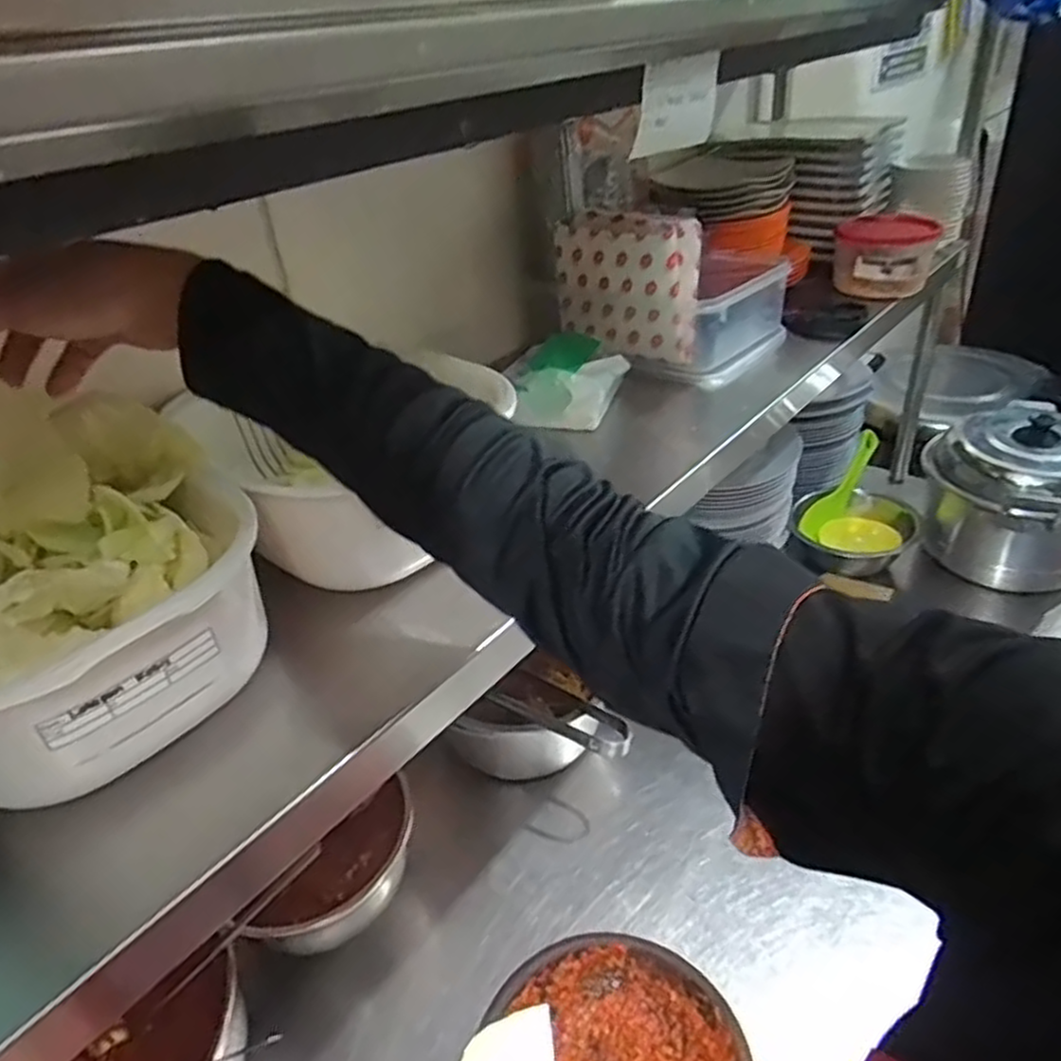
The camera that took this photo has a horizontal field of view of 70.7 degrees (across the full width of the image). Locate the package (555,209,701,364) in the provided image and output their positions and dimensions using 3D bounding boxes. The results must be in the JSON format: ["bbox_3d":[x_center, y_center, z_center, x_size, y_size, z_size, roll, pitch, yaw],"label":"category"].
[{"bbox_3d":[0.091,-0.235,0.705,0.147,0.124,0.045,26,45,37],"label":"package"}]

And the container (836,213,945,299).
[{"bbox_3d":[0.391,-0.304,0.828,0.098,0.077,0.084,10,37,22],"label":"container"}]

